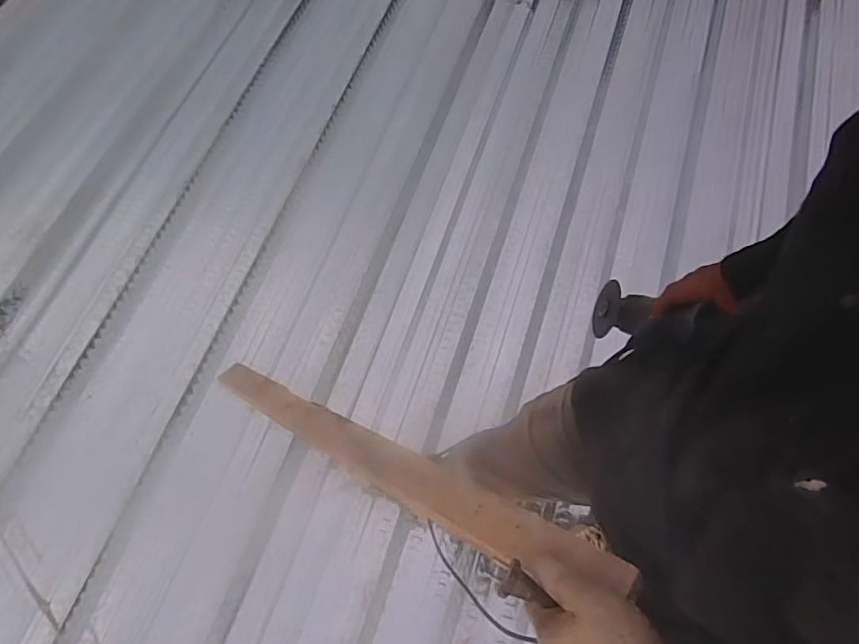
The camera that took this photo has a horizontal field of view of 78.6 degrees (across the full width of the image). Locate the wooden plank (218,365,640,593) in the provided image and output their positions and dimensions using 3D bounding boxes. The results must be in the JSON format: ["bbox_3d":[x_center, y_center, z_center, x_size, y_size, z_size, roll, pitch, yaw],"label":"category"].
[{"bbox_3d":[-0.120,0.179,0.778,0.860,0.028,0.062,11,60,47],"label":"wooden plank"}]

